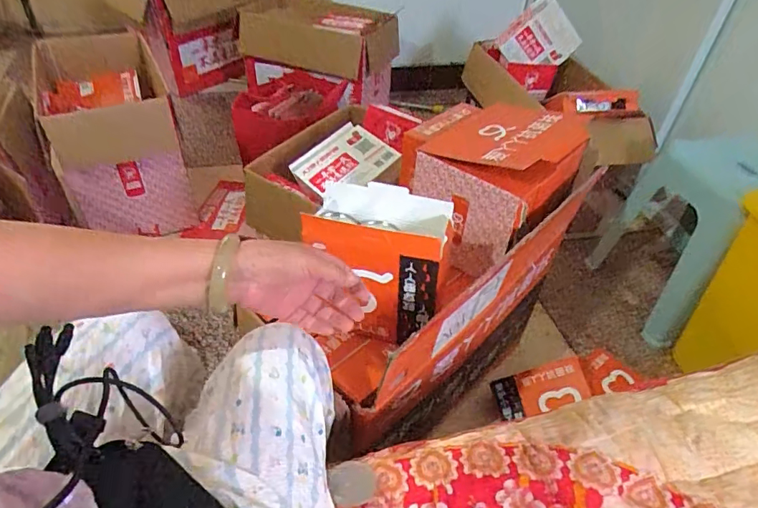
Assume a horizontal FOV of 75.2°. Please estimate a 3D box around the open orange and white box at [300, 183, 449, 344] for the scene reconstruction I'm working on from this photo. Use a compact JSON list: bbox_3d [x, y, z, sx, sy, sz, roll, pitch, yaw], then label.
[{"bbox_3d":[-0.005,0.015,0.729,0.189,0.214,0.087,9,43,8],"label":"open orange and white box"}]

